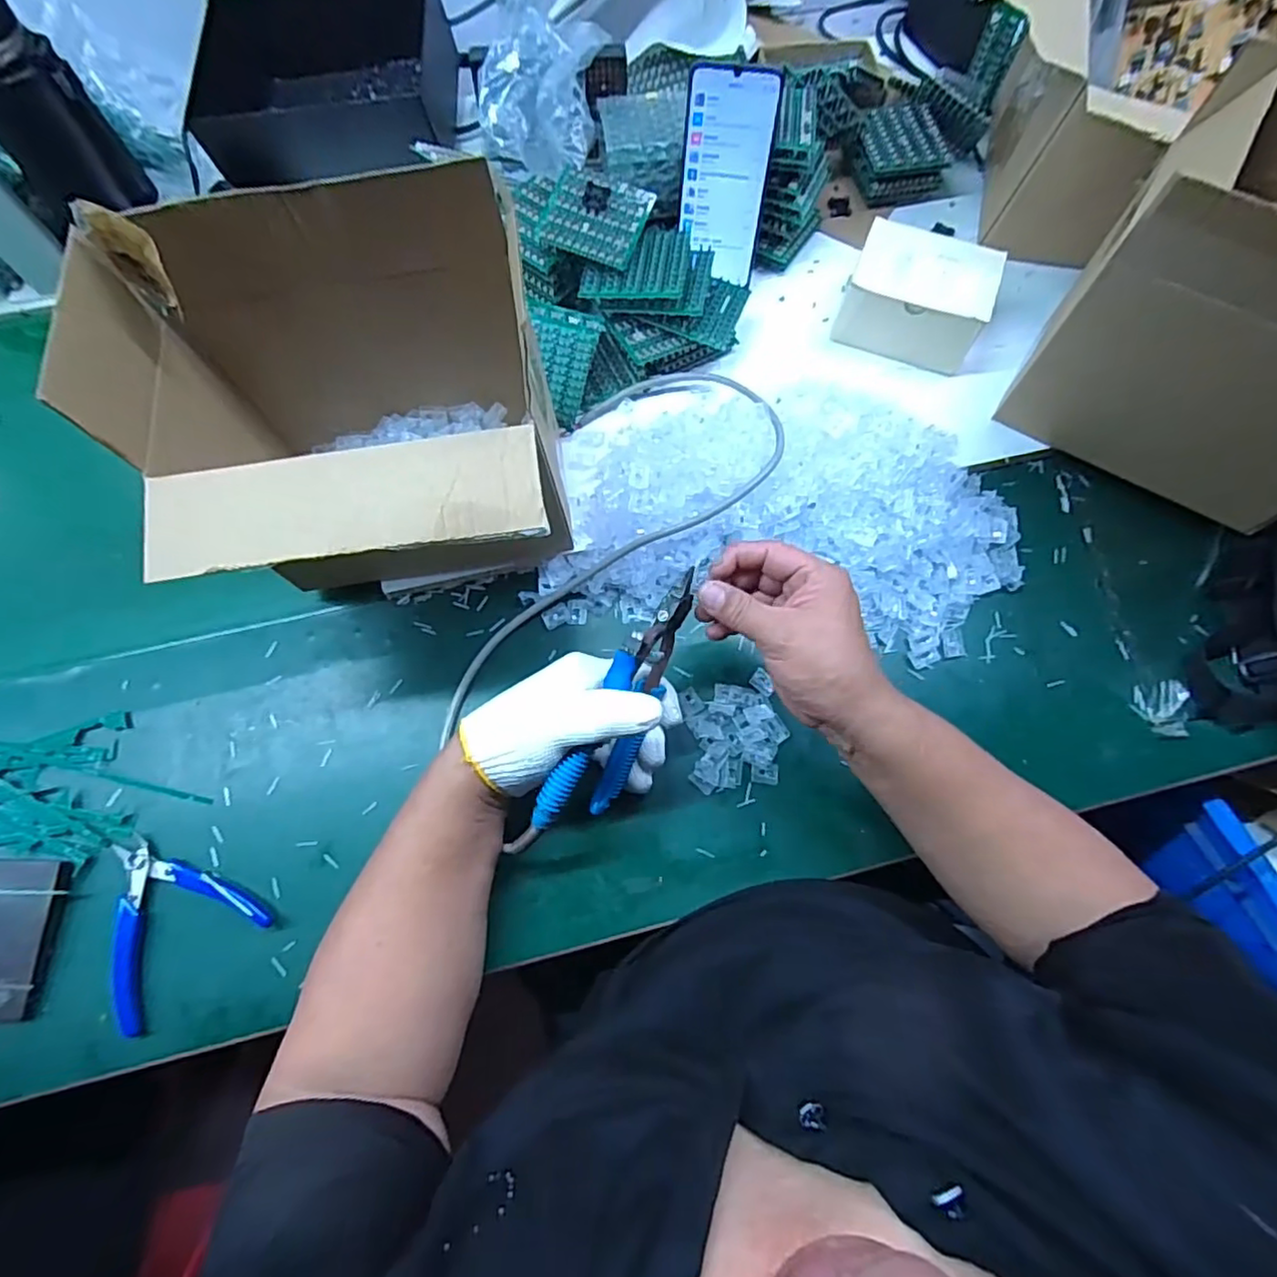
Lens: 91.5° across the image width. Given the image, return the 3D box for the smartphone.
[{"bbox_3d":[0.076,-0.404,0.551,0.075,0.151,0.015,8,49,5],"label":"smartphone"}]

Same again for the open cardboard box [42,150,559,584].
[{"bbox_3d":[-0.183,-0.141,0.436,0.234,0.232,0.242,-6,71,-3],"label":"open cardboard box"}]

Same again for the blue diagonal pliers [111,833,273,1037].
[{"bbox_3d":[-0.333,0.190,0.434,0.105,0.009,0.113,-41,76,-13],"label":"blue diagonal pliers"}]

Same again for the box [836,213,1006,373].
[{"bbox_3d":[0.252,-0.311,0.566,0.117,0.060,0.089,19,72,6],"label":"box"}]

